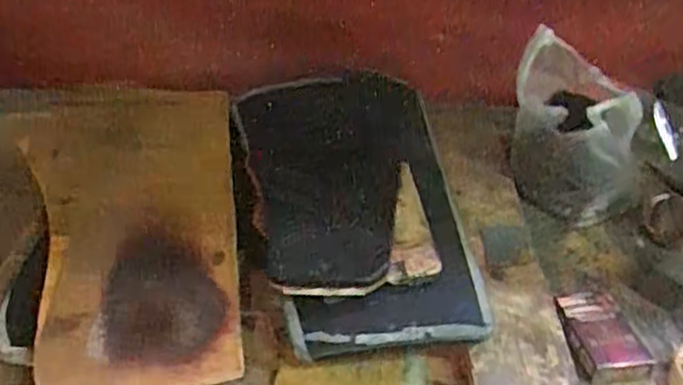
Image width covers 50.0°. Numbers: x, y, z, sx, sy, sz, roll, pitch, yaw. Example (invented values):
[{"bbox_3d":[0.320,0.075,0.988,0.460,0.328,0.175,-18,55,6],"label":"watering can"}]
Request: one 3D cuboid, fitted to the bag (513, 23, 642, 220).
[{"bbox_3d":[0.271,-0.074,0.842,0.150,0.157,0.165,9,38,9],"label":"bag"}]

